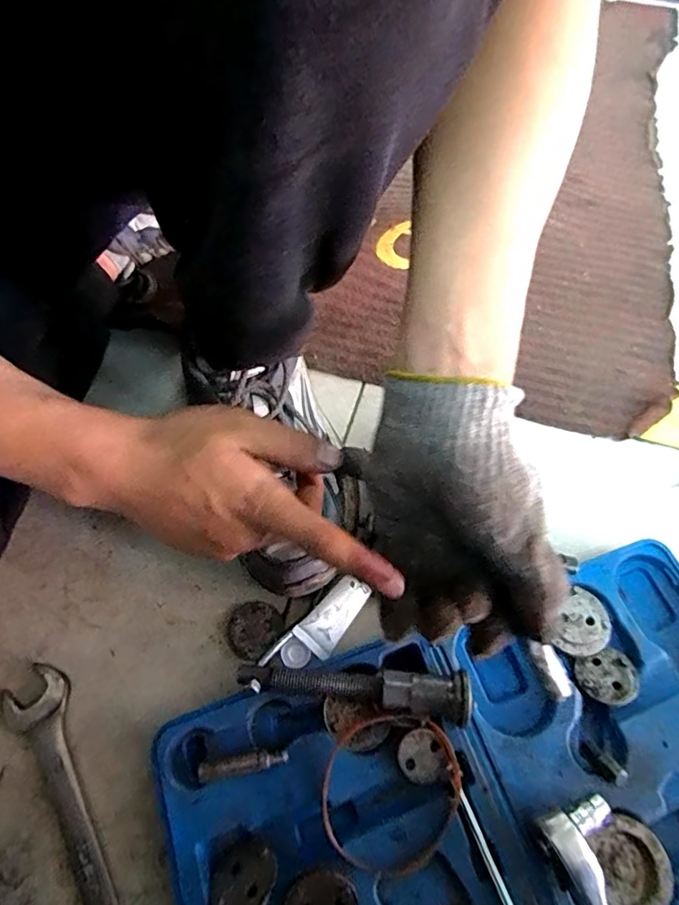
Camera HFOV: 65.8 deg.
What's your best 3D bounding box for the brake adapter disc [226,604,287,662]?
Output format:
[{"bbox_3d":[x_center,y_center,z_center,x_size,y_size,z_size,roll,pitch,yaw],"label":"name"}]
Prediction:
[{"bbox_3d":[-0.065,0.132,0.393,0.037,0.004,0.040,0,62,-1],"label":"brake adapter disc"}]

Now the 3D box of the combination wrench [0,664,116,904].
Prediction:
[{"bbox_3d":[-0.155,0.258,0.321,0.039,0.009,0.253,-27,66,-15],"label":"combination wrench"}]

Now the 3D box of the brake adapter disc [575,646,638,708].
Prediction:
[{"bbox_3d":[0.189,0.159,0.369,0.040,0.008,0.034,-15,63,-9],"label":"brake adapter disc"}]

